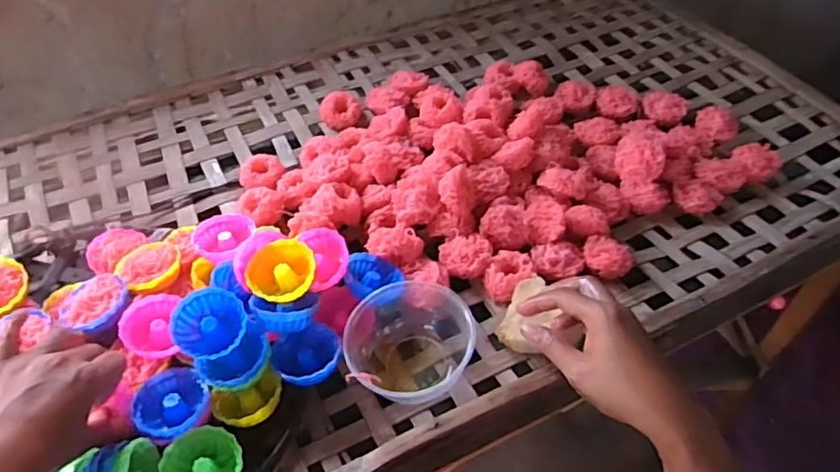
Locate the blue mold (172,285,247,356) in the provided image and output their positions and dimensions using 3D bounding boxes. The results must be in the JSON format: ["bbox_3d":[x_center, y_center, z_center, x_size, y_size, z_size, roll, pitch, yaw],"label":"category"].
[{"bbox_3d":[-0.179,0.074,0.521,0.059,0.023,0.056,1,75,-5],"label":"blue mold"}]

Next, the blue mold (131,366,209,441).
[{"bbox_3d":[-0.208,0.143,0.508,0.062,0.024,0.059,0,49,0],"label":"blue mold"}]

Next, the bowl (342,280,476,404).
[{"bbox_3d":[-0.009,0.094,0.545,0.113,0.054,0.118,0,49,0],"label":"bowl"}]

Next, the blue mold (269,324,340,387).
[{"bbox_3d":[-0.098,0.106,0.528,0.058,0.025,0.058,-17,51,-14],"label":"blue mold"}]

